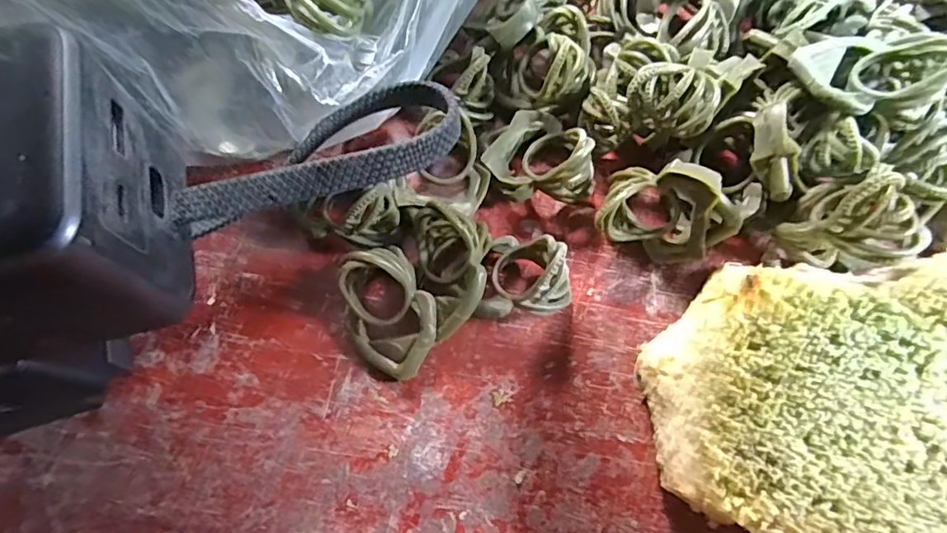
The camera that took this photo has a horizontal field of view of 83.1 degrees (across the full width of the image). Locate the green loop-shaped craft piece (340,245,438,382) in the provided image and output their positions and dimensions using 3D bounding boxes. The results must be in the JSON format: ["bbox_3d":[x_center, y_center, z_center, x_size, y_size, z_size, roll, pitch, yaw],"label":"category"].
[{"bbox_3d":[-0.027,0.015,0.173,0.028,0.028,0.038,-32,74,-10],"label":"green loop-shaped craft piece"}]

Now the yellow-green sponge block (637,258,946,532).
[{"bbox_3d":[0.111,0.042,0.156,0.114,0.042,0.094,20,72,7],"label":"yellow-green sponge block"}]

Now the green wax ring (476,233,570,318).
[{"bbox_3d":[0.018,0.005,0.177,0.029,0.028,0.029,0,71,0],"label":"green wax ring"}]

